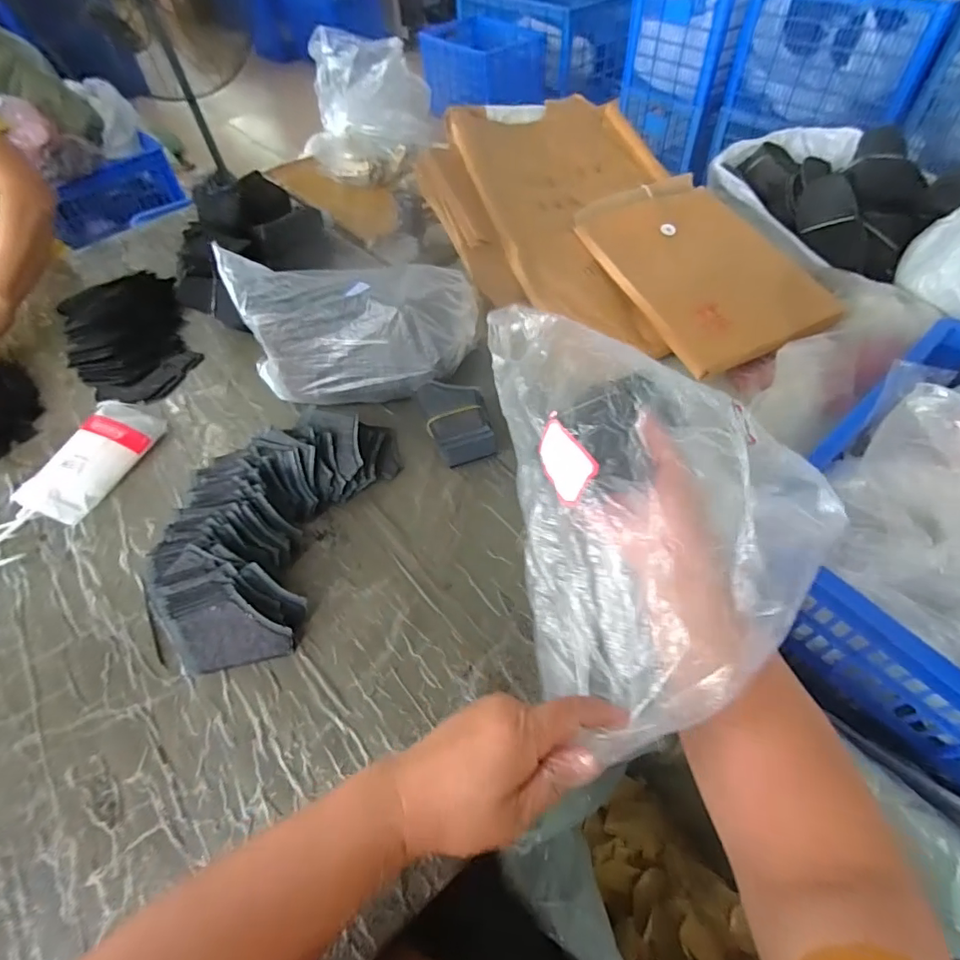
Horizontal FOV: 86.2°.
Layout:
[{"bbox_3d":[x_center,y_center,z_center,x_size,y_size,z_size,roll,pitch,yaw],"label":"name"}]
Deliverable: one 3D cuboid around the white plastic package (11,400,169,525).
[{"bbox_3d":[-0.515,-0.033,0.677,0.112,0.026,0.176,17,56,15],"label":"white plastic package"}]

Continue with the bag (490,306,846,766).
[{"bbox_3d":[0.138,0.004,0.385,0.212,0.093,0.334,-7,57,-1],"label":"bag"}]

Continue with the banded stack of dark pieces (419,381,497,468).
[{"bbox_3d":[-0.030,-0.069,0.647,0.081,0.049,0.120,-14,54,-5],"label":"banded stack of dark pieces"}]

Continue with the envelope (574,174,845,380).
[{"bbox_3d":[0.325,-0.326,0.785,0.229,0.051,0.376,-22,59,-11],"label":"envelope"}]

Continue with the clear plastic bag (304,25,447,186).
[{"bbox_3d":[-0.216,-0.740,1.019,0.257,0.221,0.122,-18,55,-10],"label":"clear plastic bag"}]

